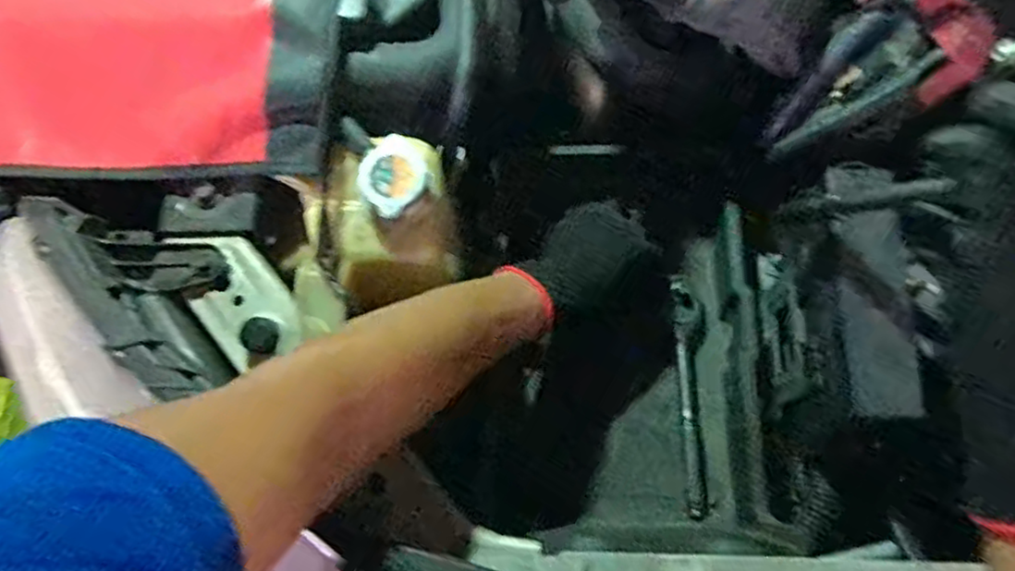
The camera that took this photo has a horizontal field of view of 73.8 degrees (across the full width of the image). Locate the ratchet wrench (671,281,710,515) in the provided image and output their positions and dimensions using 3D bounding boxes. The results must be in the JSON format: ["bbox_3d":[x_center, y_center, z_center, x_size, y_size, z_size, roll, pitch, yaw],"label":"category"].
[{"bbox_3d":[0.149,0.088,0.554,0.020,0.016,0.192,0,72,2],"label":"ratchet wrench"}]

